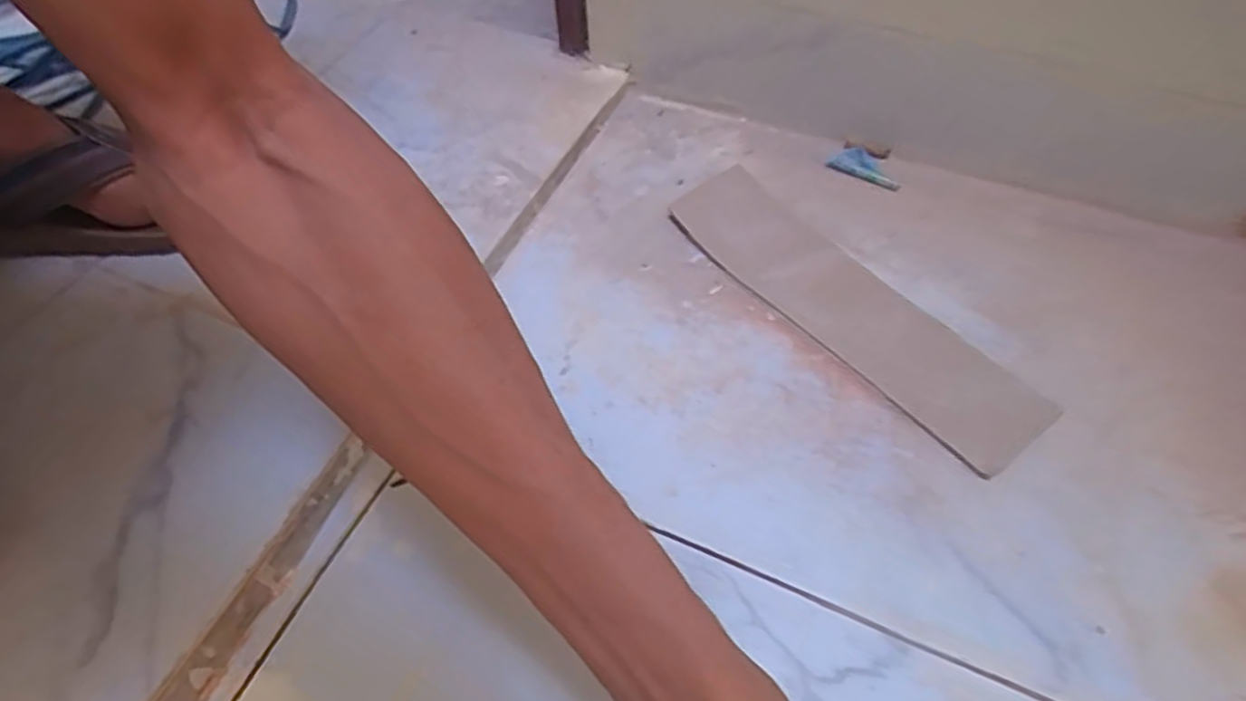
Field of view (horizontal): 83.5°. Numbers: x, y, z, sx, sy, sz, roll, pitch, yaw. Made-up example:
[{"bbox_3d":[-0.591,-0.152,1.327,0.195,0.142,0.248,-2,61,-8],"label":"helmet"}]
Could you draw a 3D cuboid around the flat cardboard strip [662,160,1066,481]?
[{"bbox_3d":[0.151,-0.034,0.487,0.079,0.009,0.288,-34,61,-19],"label":"flat cardboard strip"}]

